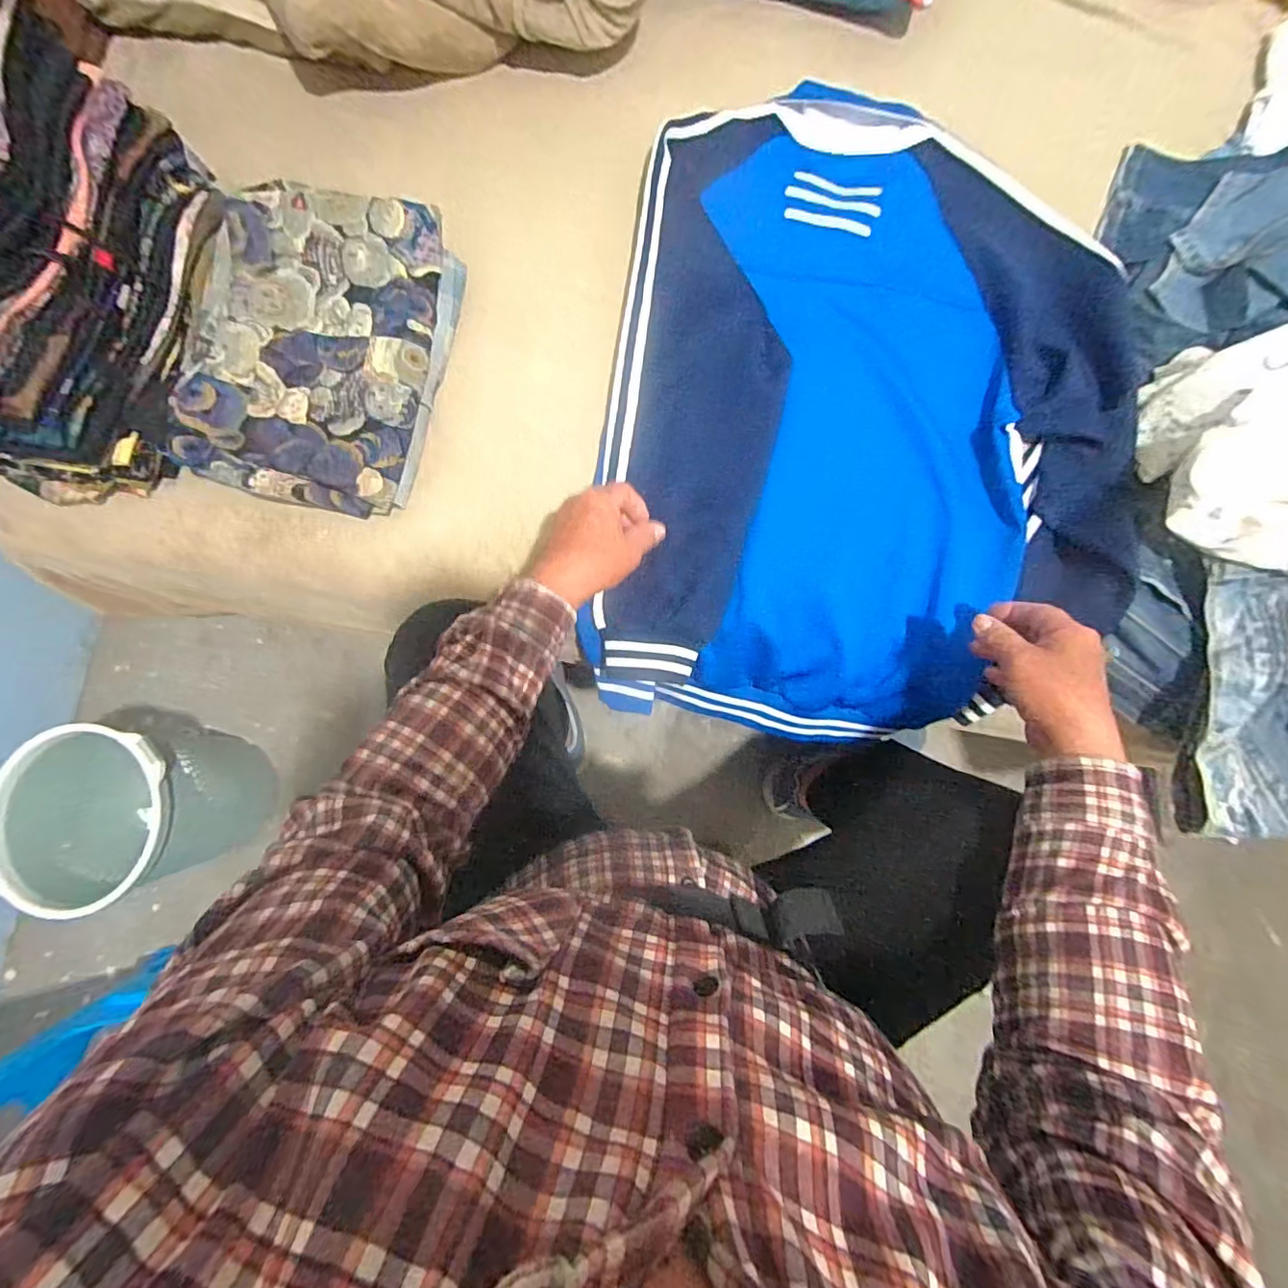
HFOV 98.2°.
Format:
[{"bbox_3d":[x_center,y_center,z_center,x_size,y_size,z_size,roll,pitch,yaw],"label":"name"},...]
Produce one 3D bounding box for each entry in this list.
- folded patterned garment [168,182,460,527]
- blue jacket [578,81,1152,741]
[{"bbox_3d":[-0.341,-0.313,0.588,0.242,0.067,0.325,16,90,-5],"label":"folded patterned garment"},{"bbox_3d":[0.232,-0.244,0.607,0.529,0.083,0.673,8,83,4],"label":"blue jacket"}]

